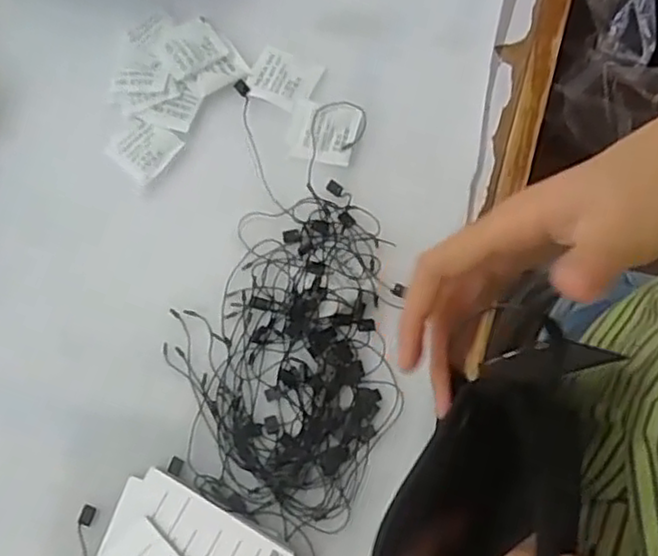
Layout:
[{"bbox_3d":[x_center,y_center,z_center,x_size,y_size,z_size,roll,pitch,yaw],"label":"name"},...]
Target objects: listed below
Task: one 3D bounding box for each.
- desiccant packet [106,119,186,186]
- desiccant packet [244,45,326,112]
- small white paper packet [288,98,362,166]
[{"bbox_3d":[-0.117,-0.083,0.439,0.038,0.004,0.037,38,79,11],"label":"desiccant packet"},{"bbox_3d":[-0.030,-0.129,0.452,0.045,0.004,0.036,20,76,6],"label":"desiccant packet"},{"bbox_3d":[-0.004,-0.093,0.436,0.042,0.007,0.039,14,76,5],"label":"small white paper packet"}]

